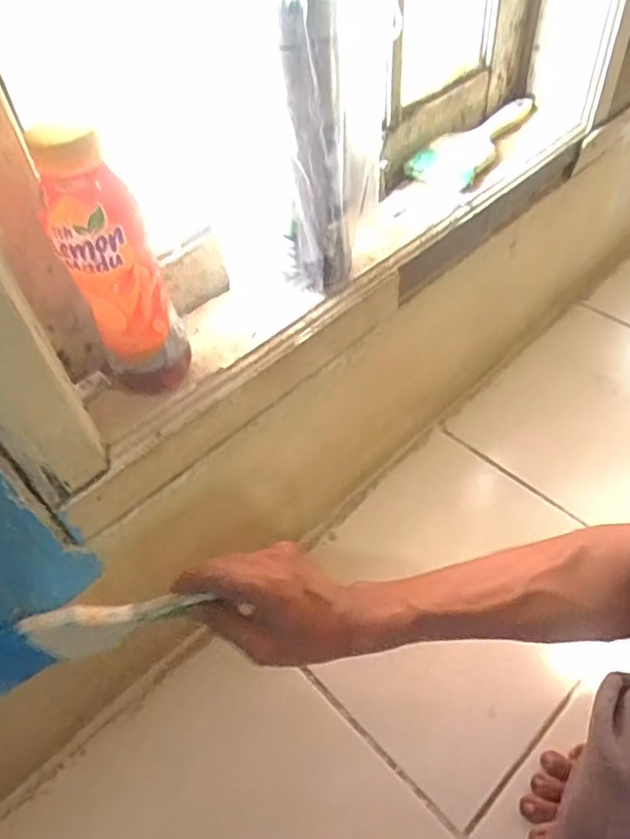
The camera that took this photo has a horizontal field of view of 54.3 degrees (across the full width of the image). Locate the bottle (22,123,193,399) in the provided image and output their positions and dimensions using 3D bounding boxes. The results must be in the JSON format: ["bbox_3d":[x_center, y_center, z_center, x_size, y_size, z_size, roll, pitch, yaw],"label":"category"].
[{"bbox_3d":[-0.128,-0.088,0.401,0.059,0.174,0.057,-22,52,-12],"label":"bottle"}]

